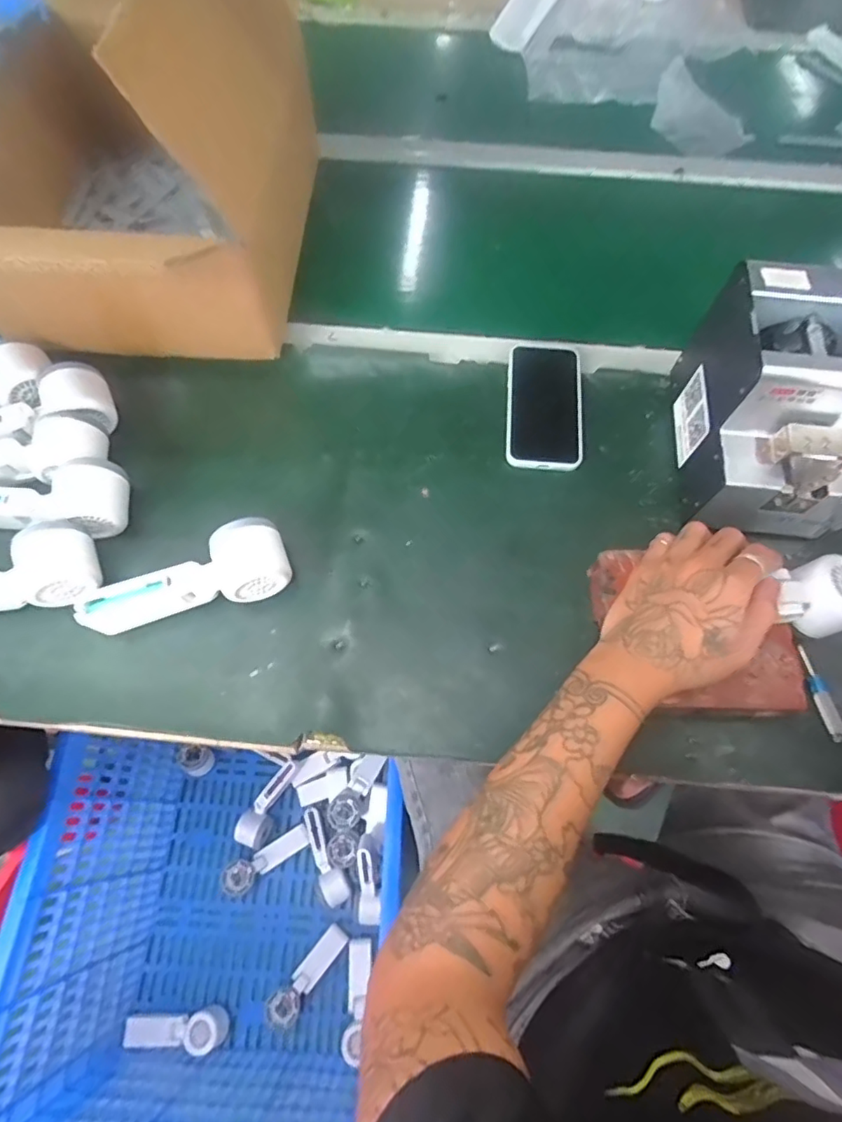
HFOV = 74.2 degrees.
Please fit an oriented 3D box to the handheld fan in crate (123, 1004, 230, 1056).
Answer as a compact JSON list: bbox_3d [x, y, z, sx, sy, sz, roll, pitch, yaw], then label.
[{"bbox_3d":[-0.406,0.770,0.919,0.168,0.058,0.051,1,65,0],"label":"handheld fan in crate"}]

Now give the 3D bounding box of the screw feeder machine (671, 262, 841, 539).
[{"bbox_3d":[0.317,-0.132,0.486,0.134,0.147,0.172,10,67,3],"label":"screw feeder machine"}]

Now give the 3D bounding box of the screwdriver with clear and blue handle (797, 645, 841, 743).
[{"bbox_3d":[0.330,0.109,0.460,0.015,0.006,0.078,-10,68,-5],"label":"screwdriver with clear and blue handle"}]

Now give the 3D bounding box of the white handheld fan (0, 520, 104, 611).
[{"bbox_3d":[-0.352,0.012,0.469,0.165,0.045,0.067,-5,67,-3],"label":"white handheld fan"}]

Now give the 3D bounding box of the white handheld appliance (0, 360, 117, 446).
[{"bbox_3d":[-0.380,-0.129,0.530,0.171,0.050,0.069,-21,69,-10],"label":"white handheld appliance"}]

